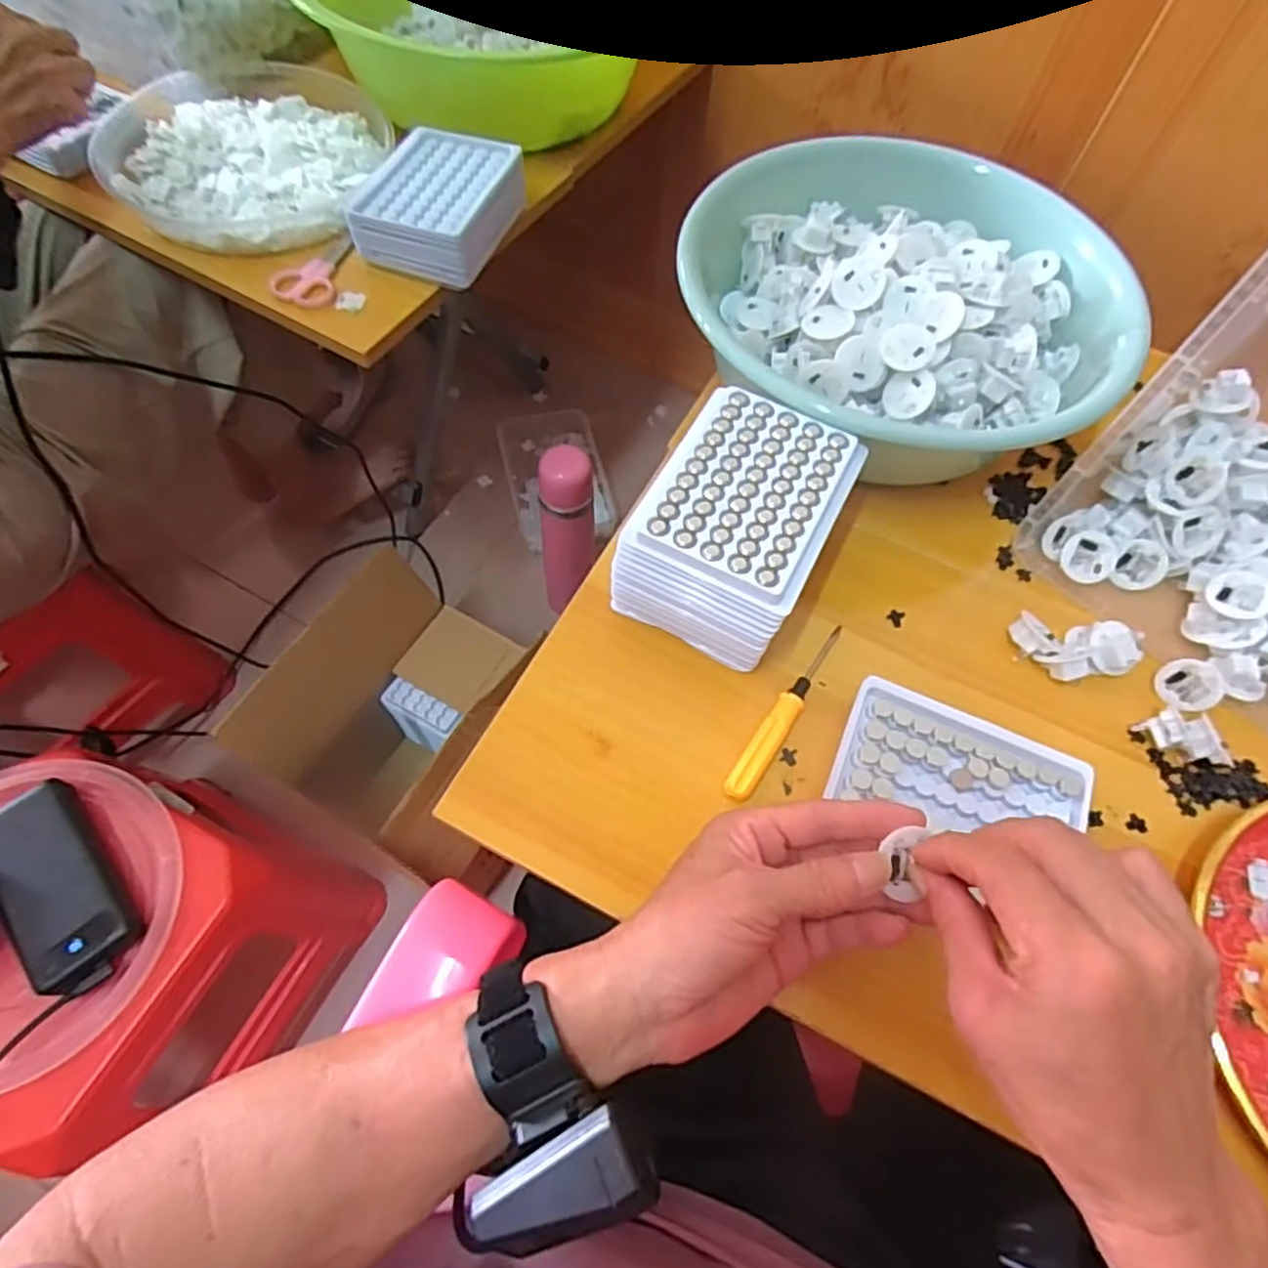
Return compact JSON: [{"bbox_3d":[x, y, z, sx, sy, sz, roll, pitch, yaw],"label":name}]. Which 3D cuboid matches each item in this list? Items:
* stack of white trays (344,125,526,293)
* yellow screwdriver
[{"bbox_3d":[-0.160,-0.348,0.577,0.103,0.048,0.131,18,64,6],"label":"stack of white trays"},{"bbox_3d":[0.091,0.044,0.418,0.016,0.013,0.128,32,66,12],"label":"yellow screwdriver"}]

